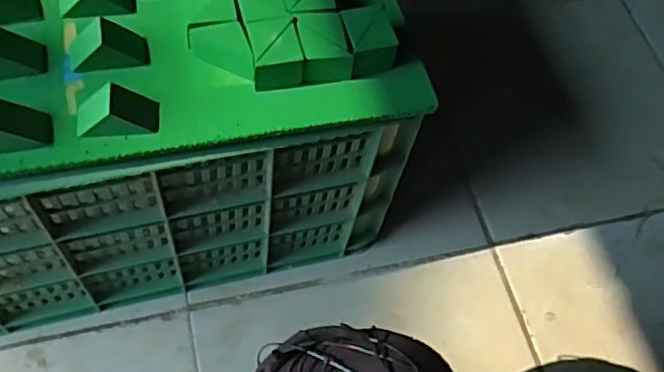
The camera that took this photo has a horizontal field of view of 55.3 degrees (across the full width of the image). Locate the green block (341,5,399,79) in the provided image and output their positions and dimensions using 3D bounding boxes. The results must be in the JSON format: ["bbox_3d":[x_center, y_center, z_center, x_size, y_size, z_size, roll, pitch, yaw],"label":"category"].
[{"bbox_3d":[0.031,-0.124,0.543,0.040,0.030,0.054,-10,63,-12],"label":"green block"}]

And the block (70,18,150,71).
[{"bbox_3d":[-0.184,-0.115,0.513,0.061,0.029,0.028,-10,63,-12],"label":"block"}]

